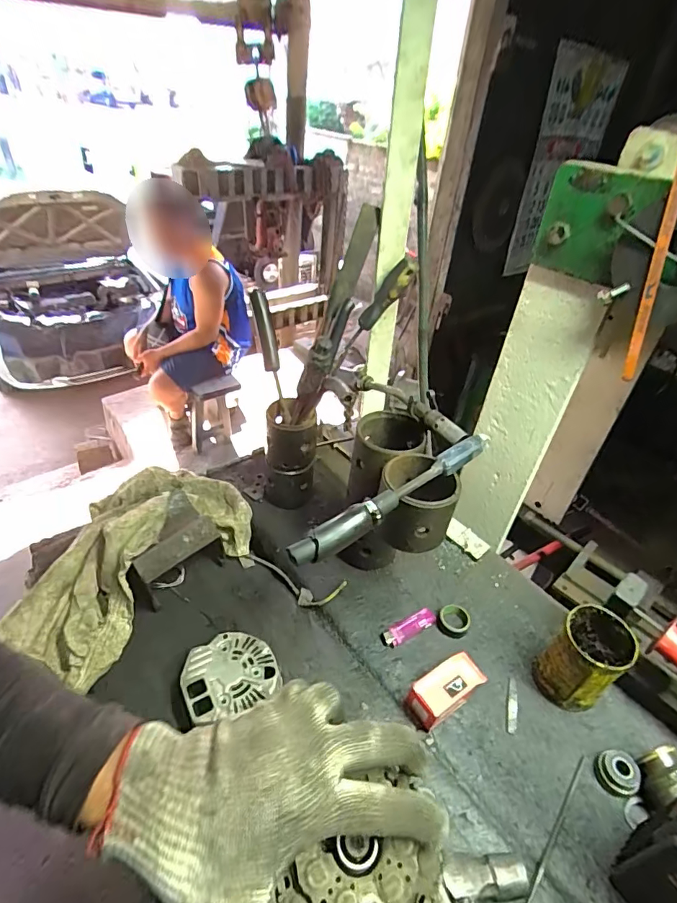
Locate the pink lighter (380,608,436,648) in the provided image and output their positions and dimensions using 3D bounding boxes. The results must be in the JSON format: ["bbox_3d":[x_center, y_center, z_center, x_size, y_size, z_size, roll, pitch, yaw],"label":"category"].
[{"bbox_3d":[0.093,0.234,0.619,0.081,0.013,0.024,-18,44,-28],"label":"pink lighter"}]

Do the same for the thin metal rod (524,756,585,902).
[{"bbox_3d":[0.214,0.379,0.461,0.007,0.010,0.174,31,44,28],"label":"thin metal rod"}]

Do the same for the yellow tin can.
[{"bbox_3d":[0.290,0.243,0.548,0.080,0.110,0.069,-18,45,-28],"label":"yellow tin can"}]

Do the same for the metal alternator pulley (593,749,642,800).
[{"bbox_3d":[0.298,0.344,0.498,0.037,0.023,0.040,4,38,-3],"label":"metal alternator pulley"}]

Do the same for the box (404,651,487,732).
[{"bbox_3d":[0.127,0.276,0.543,0.101,0.039,0.045,-19,45,-28],"label":"box"}]

